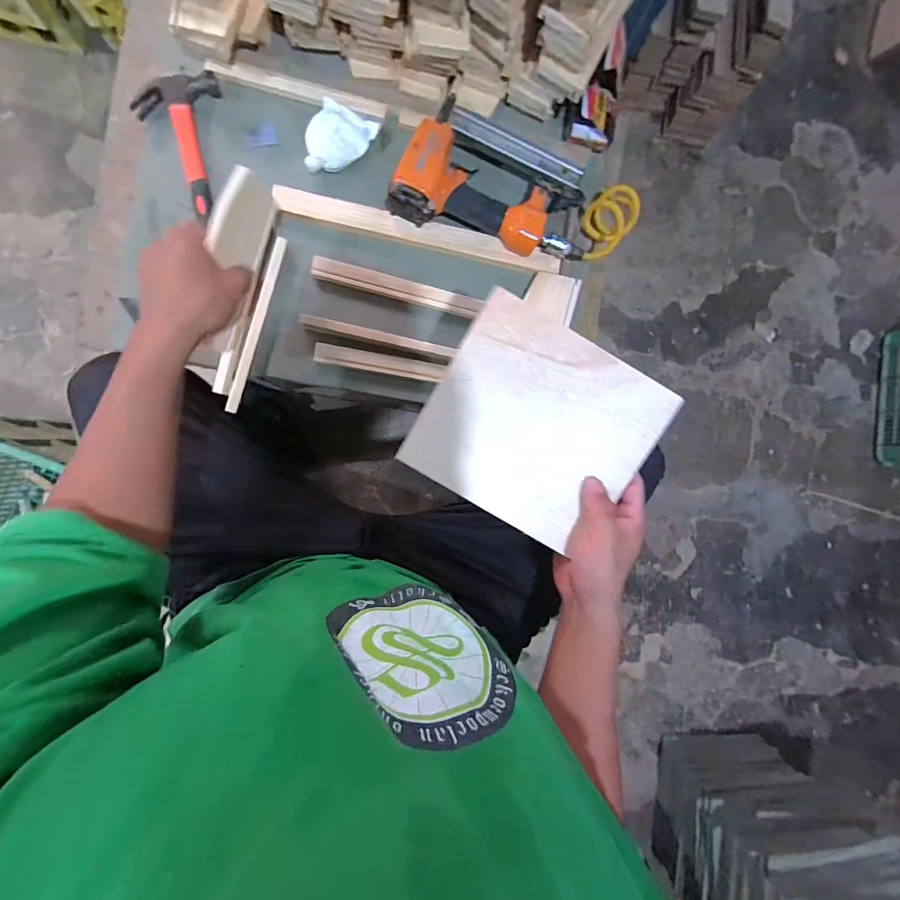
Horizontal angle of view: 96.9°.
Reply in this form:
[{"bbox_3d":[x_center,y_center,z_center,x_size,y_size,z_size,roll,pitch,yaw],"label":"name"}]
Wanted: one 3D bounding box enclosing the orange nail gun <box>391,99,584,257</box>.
[{"bbox_3d":[0.061,-0.347,0.522,0.257,0.057,0.158,15,90,-8],"label":"orange nail gun"}]

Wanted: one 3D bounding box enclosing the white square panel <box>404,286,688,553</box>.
[{"bbox_3d":[0.085,-0.021,0.393,0.204,0.013,0.189,30,99,-2],"label":"white square panel"}]

